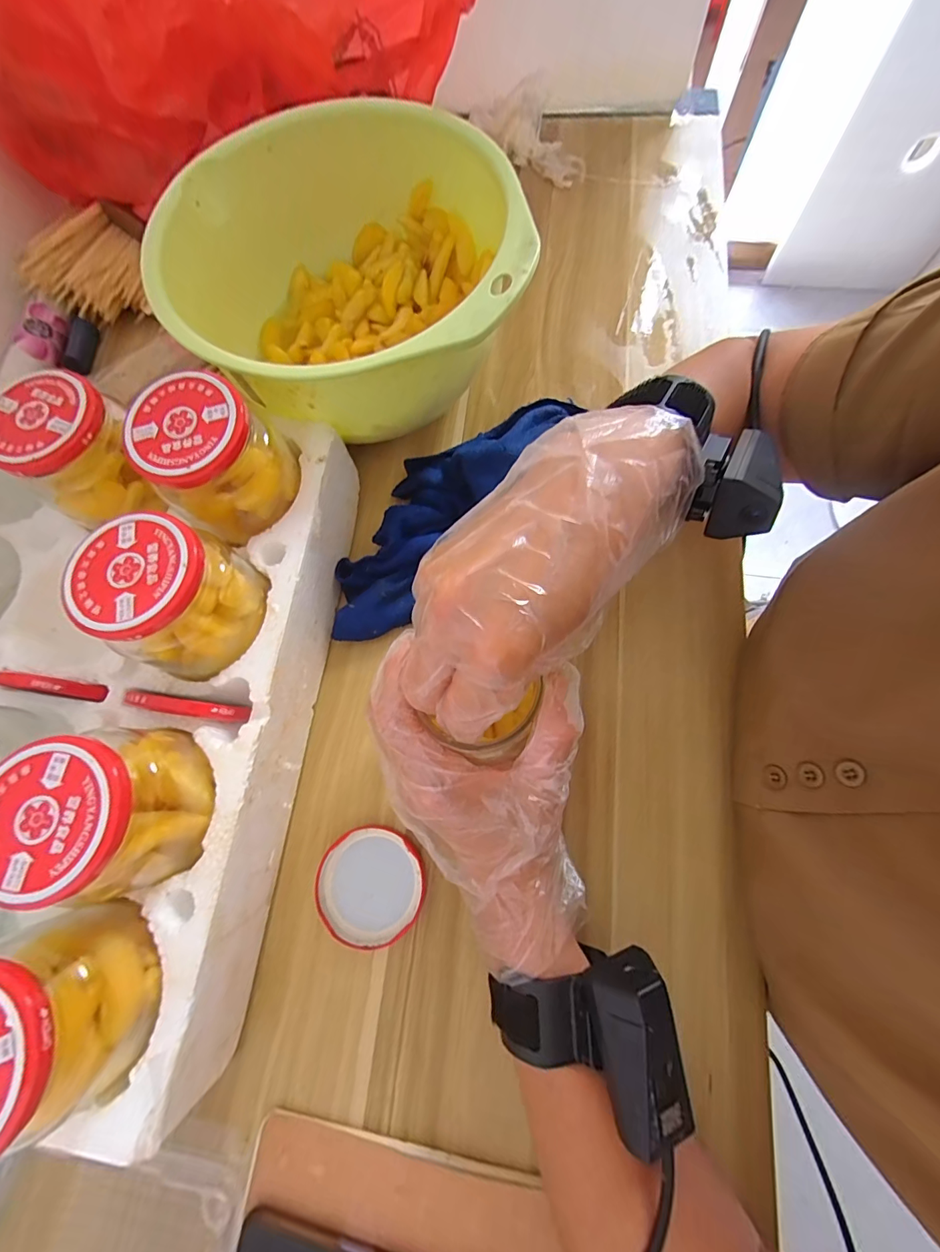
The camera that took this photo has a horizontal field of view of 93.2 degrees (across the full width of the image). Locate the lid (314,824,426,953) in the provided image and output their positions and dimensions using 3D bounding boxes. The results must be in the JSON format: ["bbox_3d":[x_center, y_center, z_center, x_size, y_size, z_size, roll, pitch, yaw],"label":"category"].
[{"bbox_3d":[-0.066,0.172,0.297,0.070,0.009,0.069,0,74,1],"label":"lid"}]

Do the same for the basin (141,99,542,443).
[{"bbox_3d":[-0.096,-0.257,0.352,0.251,0.127,0.250,-14,74,-3],"label":"basin"}]

